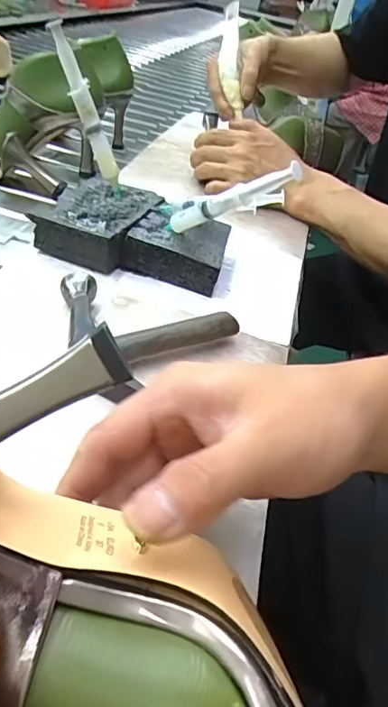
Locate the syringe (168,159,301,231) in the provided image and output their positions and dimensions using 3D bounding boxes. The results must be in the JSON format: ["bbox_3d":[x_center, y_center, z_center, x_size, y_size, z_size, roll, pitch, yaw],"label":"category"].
[{"bbox_3d":[0.026,-0.126,0.425,0.137,0.016,0.013,-10,19,43],"label":"syringe"}]

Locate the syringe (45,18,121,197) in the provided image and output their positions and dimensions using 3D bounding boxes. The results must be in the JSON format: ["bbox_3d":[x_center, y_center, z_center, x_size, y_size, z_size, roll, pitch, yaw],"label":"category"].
[{"bbox_3d":[-0.098,-0.223,0.477,0.020,0.152,0.017,-8,33,18],"label":"syringe"}]

